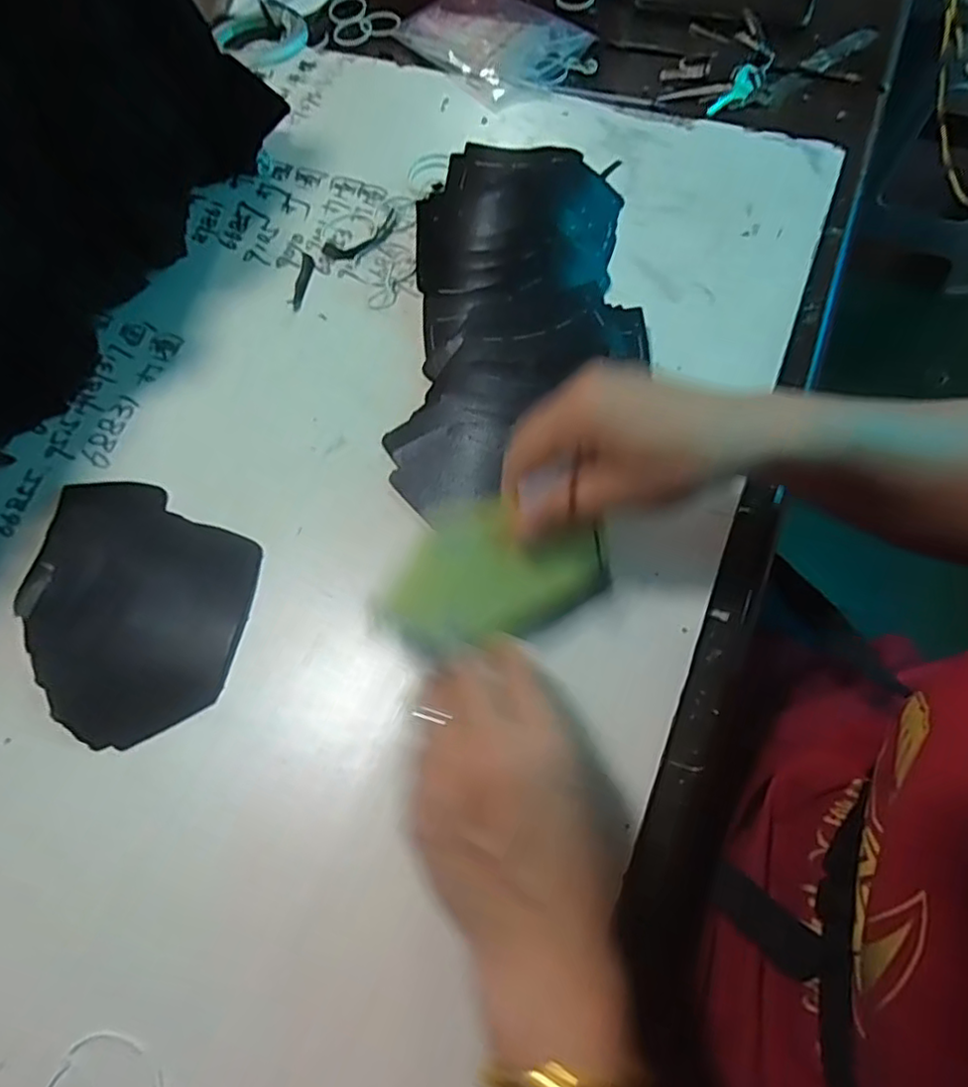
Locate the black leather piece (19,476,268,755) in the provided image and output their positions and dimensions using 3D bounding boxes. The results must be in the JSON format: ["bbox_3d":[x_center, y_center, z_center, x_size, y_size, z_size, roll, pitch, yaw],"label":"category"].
[{"bbox_3d":[-0.213,0.036,0.382,0.140,0.008,0.156,4,67,3],"label":"black leather piece"}]

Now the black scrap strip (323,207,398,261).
[{"bbox_3d":[-0.095,-0.247,0.507,0.070,0.005,0.025,-36,68,-13],"label":"black scrap strip"}]

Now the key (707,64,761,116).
[{"bbox_3d":[0.221,-0.401,0.560,0.059,0.005,0.021,-39,101,3],"label":"key"}]

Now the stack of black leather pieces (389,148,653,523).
[{"bbox_3d":[0.028,-0.158,0.435,0.168,0.044,0.310,2,65,5],"label":"stack of black leather pieces"}]

